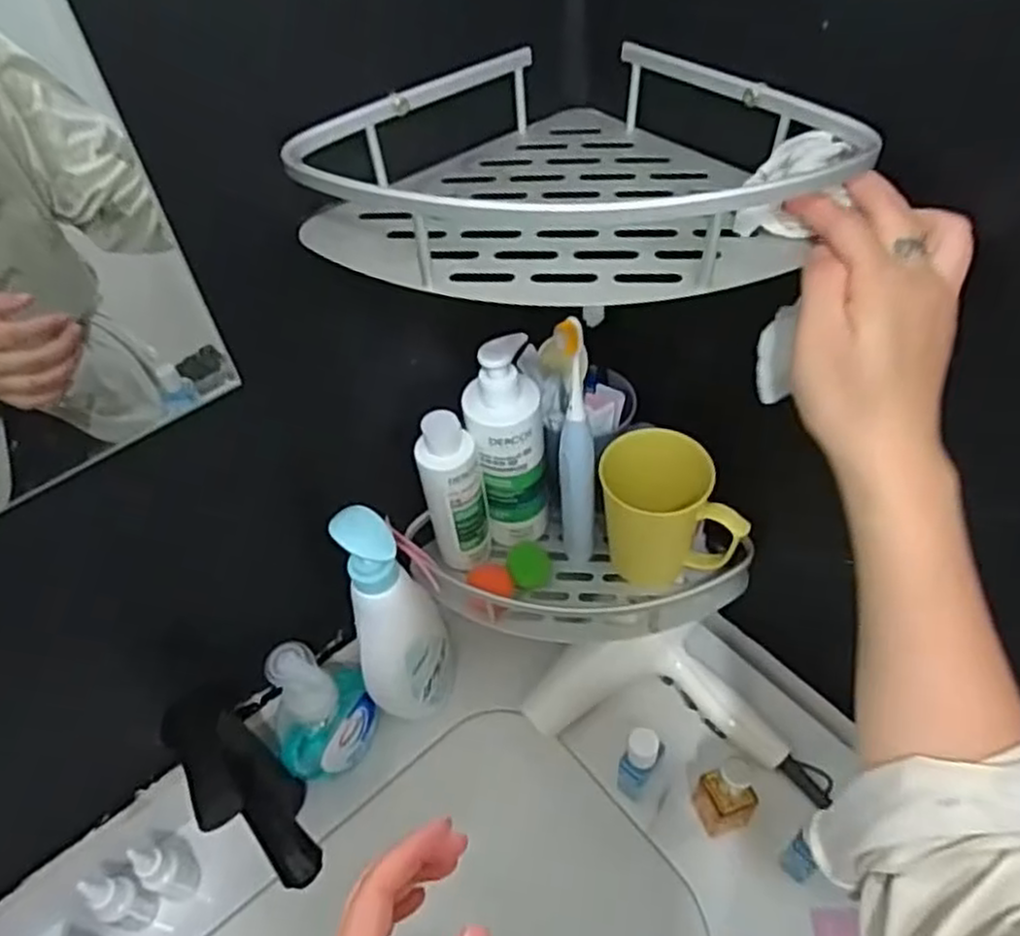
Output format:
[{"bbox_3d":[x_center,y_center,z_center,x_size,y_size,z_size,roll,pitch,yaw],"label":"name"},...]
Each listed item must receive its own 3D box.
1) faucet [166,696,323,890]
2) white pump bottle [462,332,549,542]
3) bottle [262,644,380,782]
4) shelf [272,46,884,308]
[{"bbox_3d":[-0.186,0.242,0.545,0.045,0.176,0.147,-31,53,-20],"label":"faucet"},{"bbox_3d":[-0.001,-0.014,0.592,0.057,0.187,0.051,-5,48,1],"label":"white pump bottle"},{"bbox_3d":[-0.157,0.195,0.605,0.083,0.149,0.053,-38,55,-25],"label":"bottle"},{"bbox_3d":[0.030,-0.147,0.378,0.209,0.050,0.203,-35,54,-23],"label":"shelf"}]

